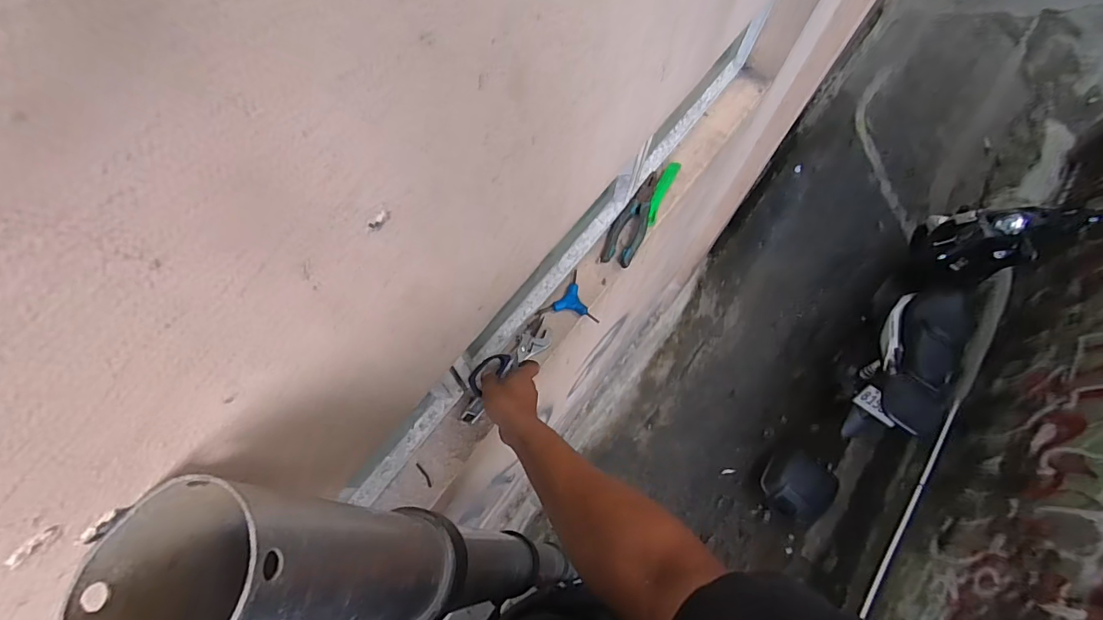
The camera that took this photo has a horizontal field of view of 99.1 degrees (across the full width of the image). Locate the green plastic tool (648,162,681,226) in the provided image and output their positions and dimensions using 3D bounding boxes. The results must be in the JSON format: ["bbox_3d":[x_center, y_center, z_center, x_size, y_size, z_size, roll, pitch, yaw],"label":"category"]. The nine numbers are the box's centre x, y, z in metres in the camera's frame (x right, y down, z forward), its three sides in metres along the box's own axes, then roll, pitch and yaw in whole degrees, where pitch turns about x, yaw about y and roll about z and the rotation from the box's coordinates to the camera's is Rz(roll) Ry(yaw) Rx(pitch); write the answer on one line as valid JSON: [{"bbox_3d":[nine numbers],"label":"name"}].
[{"bbox_3d":[0.205,-0.217,0.874,0.025,0.024,0.142,24,70,8],"label":"green plastic tool"}]

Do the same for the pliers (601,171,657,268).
[{"bbox_3d":[0.151,-0.169,0.851,0.054,0.024,0.203,25,70,8],"label":"pliers"}]

